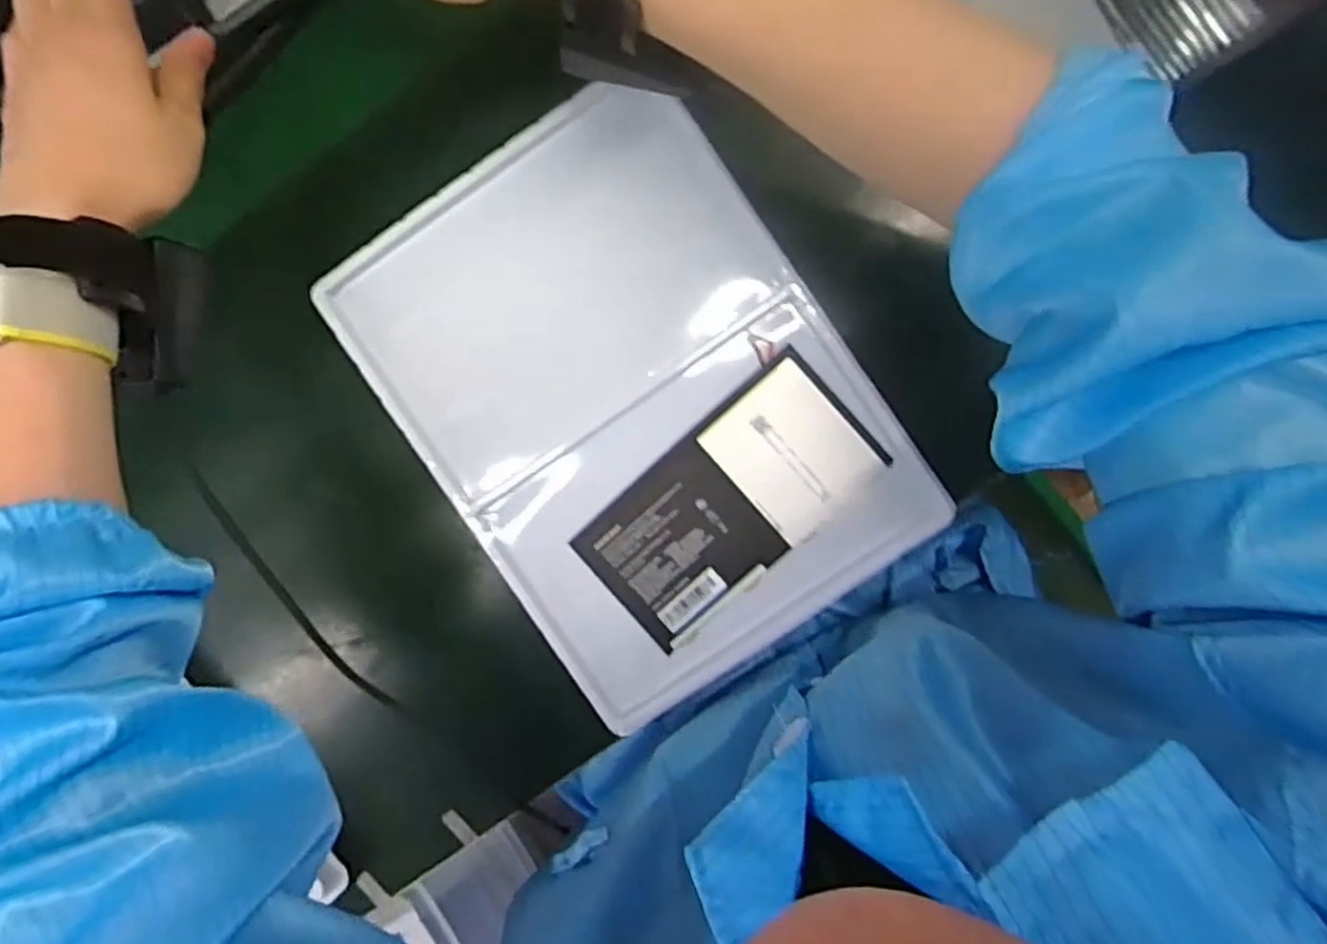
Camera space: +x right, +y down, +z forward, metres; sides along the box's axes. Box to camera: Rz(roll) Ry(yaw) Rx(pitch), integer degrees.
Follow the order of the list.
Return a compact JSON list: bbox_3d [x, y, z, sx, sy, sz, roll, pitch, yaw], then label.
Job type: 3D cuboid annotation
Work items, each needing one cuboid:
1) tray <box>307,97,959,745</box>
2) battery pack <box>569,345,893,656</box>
[{"bbox_3d":[-0.015,-0.037,0.429,0.233,0.016,0.317,-34,88,4],"label":"tray"},{"bbox_3d":[0.038,0.018,0.436,0.170,0.005,0.086,-42,88,4],"label":"battery pack"}]

